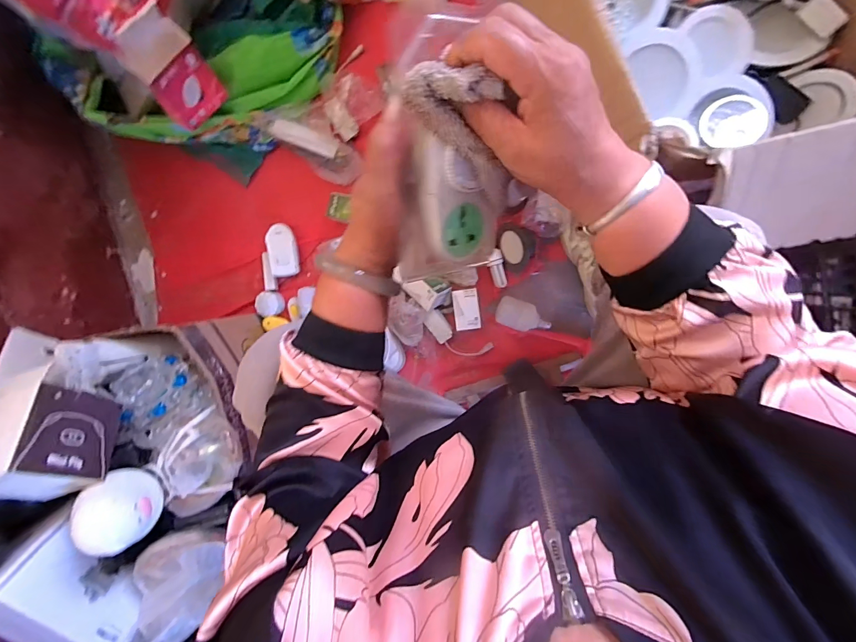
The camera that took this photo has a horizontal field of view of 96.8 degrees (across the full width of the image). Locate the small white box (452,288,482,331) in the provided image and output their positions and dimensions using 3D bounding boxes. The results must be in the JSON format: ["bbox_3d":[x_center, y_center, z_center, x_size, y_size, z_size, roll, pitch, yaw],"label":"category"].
[{"bbox_3d":[0.080,-0.024,0.780,0.050,0.036,0.082,-6,94,8],"label":"small white box"}]

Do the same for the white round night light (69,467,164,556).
[{"bbox_3d":[-0.416,0.254,0.517,0.081,0.096,0.097,-31,91,9],"label":"white round night light"}]

